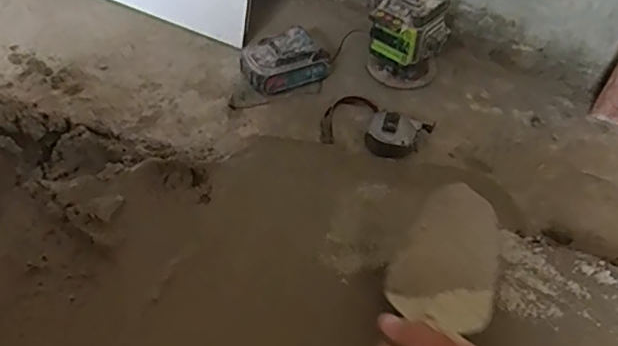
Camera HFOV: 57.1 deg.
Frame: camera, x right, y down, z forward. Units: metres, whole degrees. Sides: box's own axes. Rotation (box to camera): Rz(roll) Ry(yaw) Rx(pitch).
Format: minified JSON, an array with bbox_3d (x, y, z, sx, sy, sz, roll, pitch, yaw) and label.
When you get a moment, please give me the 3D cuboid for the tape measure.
[{"bbox_3d":[0.082,-0.063,0.728,0.132,0.035,0.088,26,54,19],"label":"tape measure"}]

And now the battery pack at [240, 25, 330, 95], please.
[{"bbox_3d":[-0.036,-0.154,0.784,0.114,0.050,0.078,-26,56,-22],"label":"battery pack"}]

